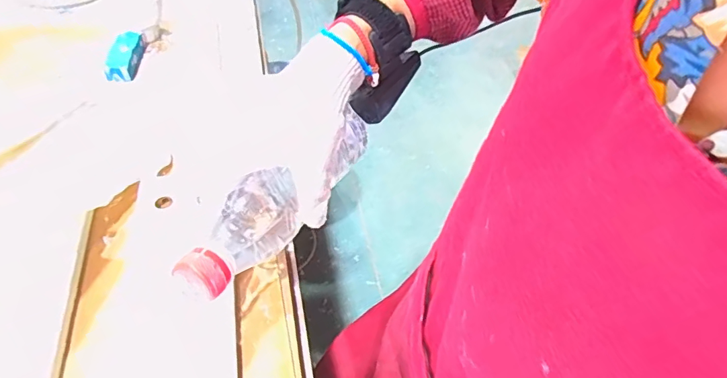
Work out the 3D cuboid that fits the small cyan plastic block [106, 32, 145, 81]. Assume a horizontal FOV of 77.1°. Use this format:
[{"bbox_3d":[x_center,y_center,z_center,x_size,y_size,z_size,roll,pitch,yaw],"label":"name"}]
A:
[{"bbox_3d":[-0.268,-0.149,0.515,0.029,0.028,0.074,-5,46,-11],"label":"small cyan plastic block"}]

